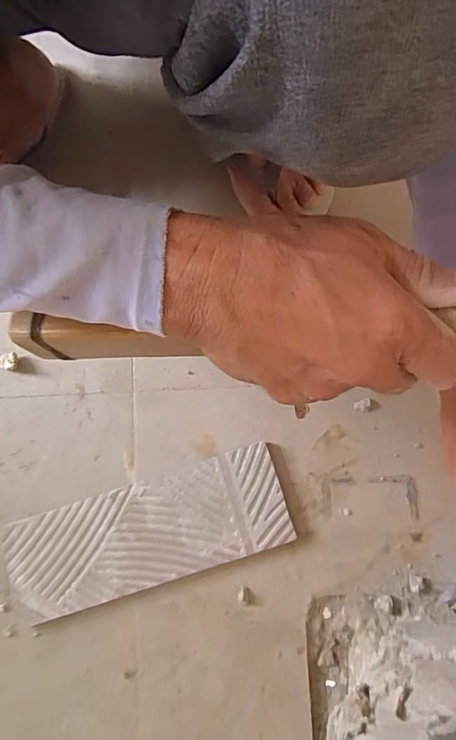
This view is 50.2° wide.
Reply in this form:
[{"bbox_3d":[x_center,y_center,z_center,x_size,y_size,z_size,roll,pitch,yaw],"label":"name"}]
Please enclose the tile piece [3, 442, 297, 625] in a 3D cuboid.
[{"bbox_3d":[-0.075,0.152,0.455,0.259,0.015,0.092,-18,79,-3],"label":"tile piece"}]

